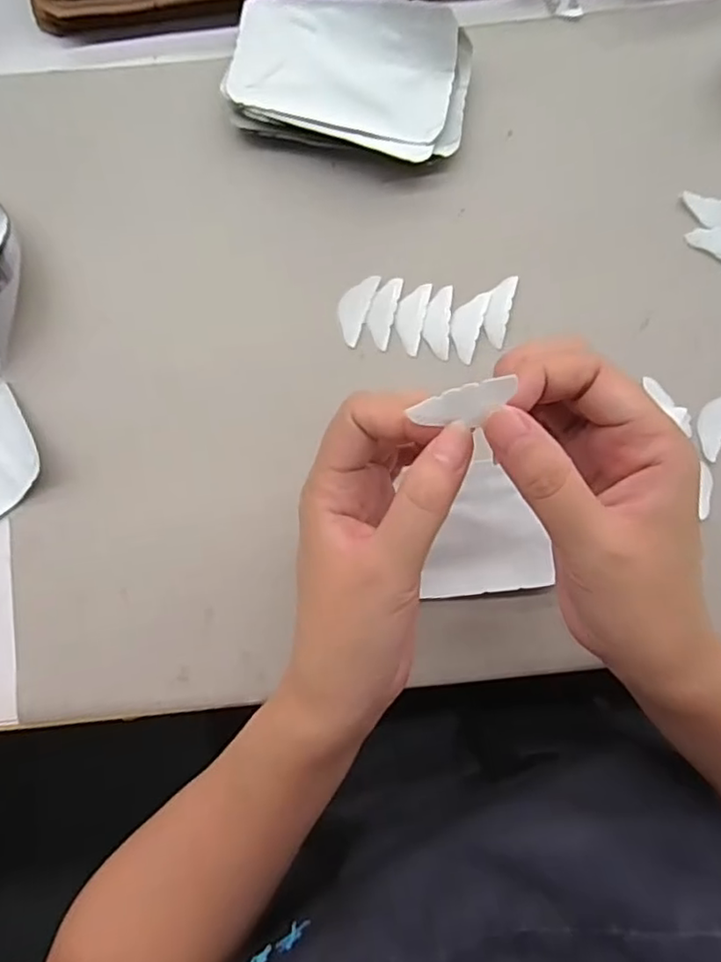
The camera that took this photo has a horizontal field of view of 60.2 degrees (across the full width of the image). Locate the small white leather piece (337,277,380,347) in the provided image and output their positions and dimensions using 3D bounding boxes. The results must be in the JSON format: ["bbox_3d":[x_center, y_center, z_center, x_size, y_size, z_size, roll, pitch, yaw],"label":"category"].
[{"bbox_3d":[-0.003,-0.097,0.346,0.016,0.004,0.041,20,88,2],"label":"small white leather piece"}]

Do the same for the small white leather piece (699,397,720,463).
[{"bbox_3d":[0.193,-0.031,0.338,0.015,0.004,0.040,24,84,9],"label":"small white leather piece"}]

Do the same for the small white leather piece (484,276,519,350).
[{"bbox_3d":[0.077,-0.094,0.343,0.012,0.004,0.040,15,88,2],"label":"small white leather piece"}]

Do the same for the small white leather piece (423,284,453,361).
[{"bbox_3d":[0.043,-0.088,0.344,0.014,0.004,0.040,5,87,1],"label":"small white leather piece"}]

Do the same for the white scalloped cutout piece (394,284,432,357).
[{"bbox_3d":[0.028,-0.091,0.344,0.016,0.004,0.039,12,87,2],"label":"white scalloped cutout piece"}]

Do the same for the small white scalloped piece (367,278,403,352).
[{"bbox_3d":[0.013,-0.094,0.345,0.014,0.004,0.040,15,88,2],"label":"small white scalloped piece"}]

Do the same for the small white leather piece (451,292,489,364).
[{"bbox_3d":[0.059,-0.086,0.343,0.015,0.004,0.040,17,88,2],"label":"small white leather piece"}]

